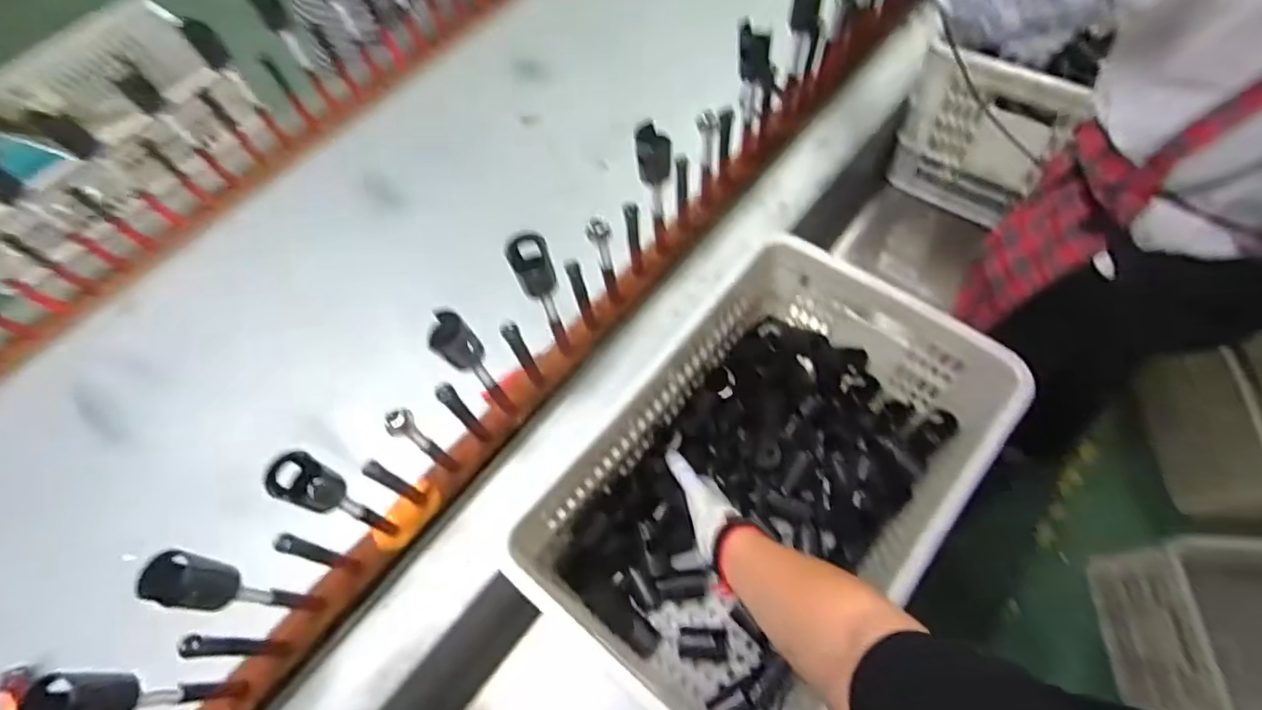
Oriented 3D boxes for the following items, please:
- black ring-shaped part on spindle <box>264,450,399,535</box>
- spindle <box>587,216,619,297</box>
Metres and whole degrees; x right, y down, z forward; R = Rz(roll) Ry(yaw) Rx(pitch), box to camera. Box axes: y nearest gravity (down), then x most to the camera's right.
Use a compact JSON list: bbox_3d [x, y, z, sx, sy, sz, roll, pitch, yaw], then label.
[{"bbox_3d":[-0.289,0.151,0.590,0.043,0.217,0.043,-1,63,3],"label":"black ring-shaped part on spindle"},{"bbox_3d":[-0.033,-0.110,0.734,0.027,0.187,0.017,-10,63,-2],"label":"spindle"}]

